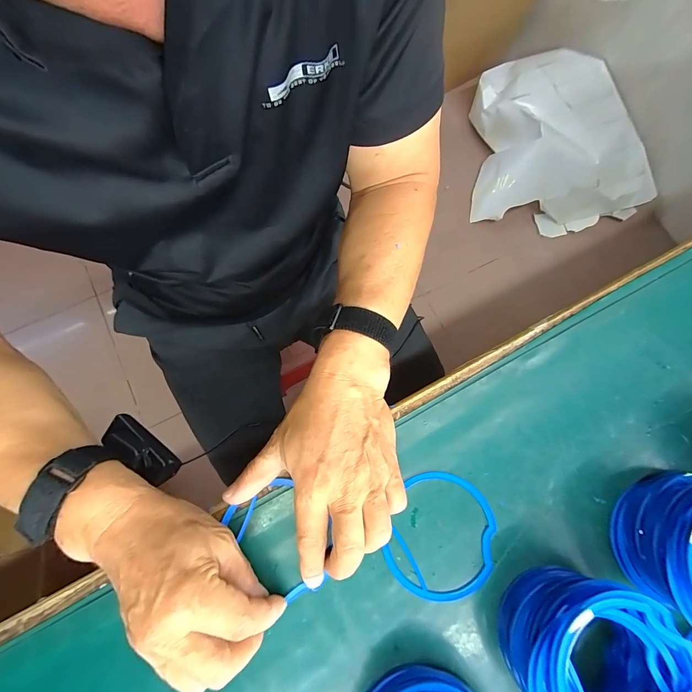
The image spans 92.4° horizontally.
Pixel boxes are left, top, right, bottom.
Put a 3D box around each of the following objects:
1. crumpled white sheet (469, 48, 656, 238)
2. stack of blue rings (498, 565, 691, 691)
[{"bbox_3d":[0.788,-0.751,1.232,0.593,0.213,0.627,4,77,-1],"label":"crumpled white sheet"},{"bbox_3d":[0.172,0.218,0.232,0.105,0.057,0.102,-7,77,-3],"label":"stack of blue rings"}]

